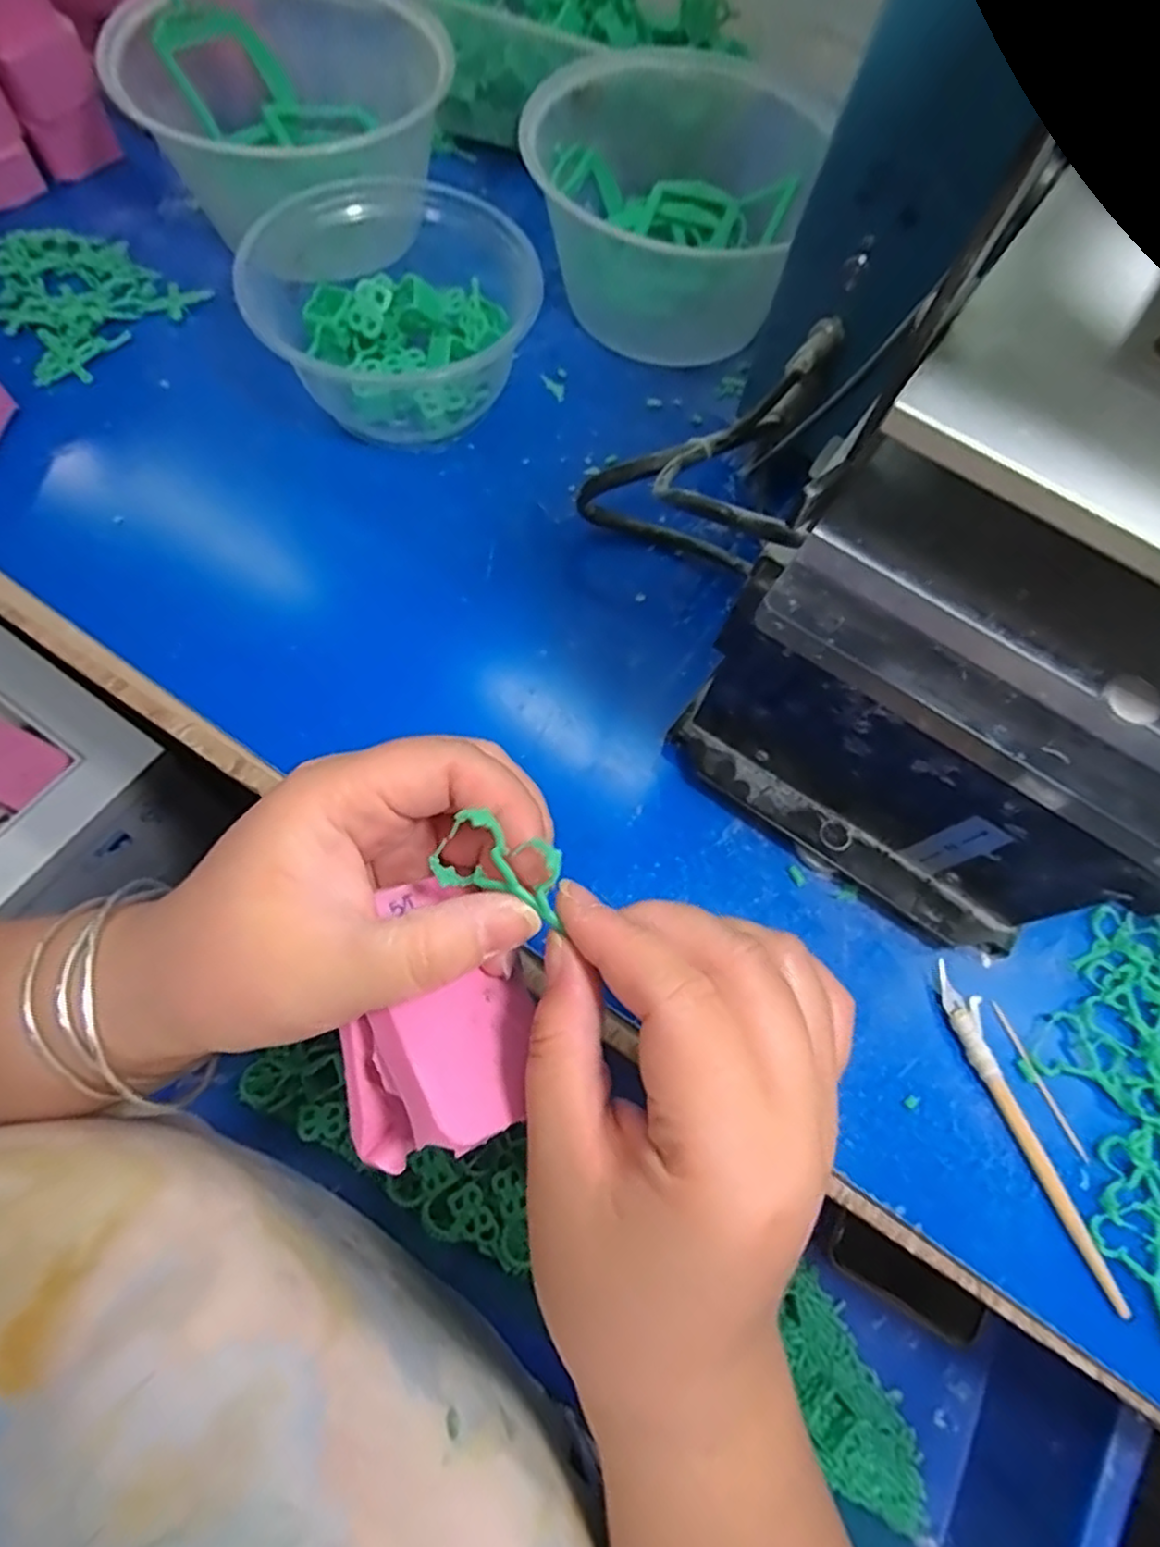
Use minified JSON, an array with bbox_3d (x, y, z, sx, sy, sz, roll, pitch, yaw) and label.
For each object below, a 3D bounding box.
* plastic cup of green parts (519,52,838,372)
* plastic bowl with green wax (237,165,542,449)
[{"bbox_3d":[0.052,-0.328,0.389,0.133,0.070,0.167,20,69,5],"label":"plastic cup of green parts"},{"bbox_3d":[-0.088,-0.229,0.342,0.135,0.053,0.131,-40,75,-15],"label":"plastic bowl with green wax"}]

